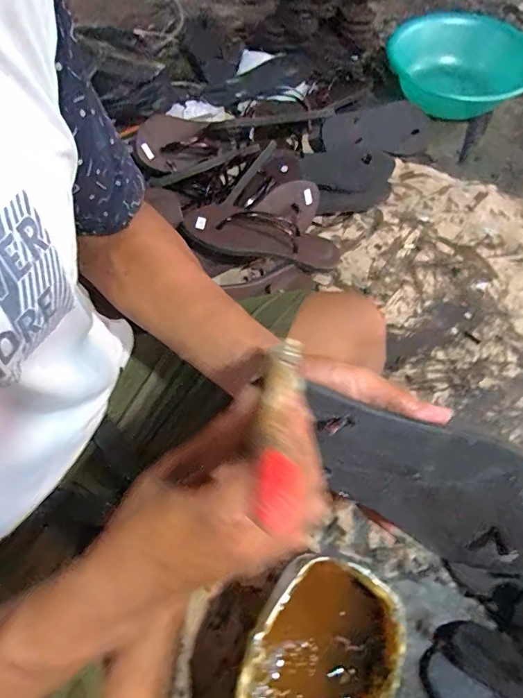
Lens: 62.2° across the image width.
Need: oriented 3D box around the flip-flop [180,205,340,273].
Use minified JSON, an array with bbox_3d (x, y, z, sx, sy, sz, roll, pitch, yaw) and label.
[{"bbox_3d":[0.002,-0.172,0.673,0.237,0.052,0.063,6,62,2],"label":"flip-flop"}]

